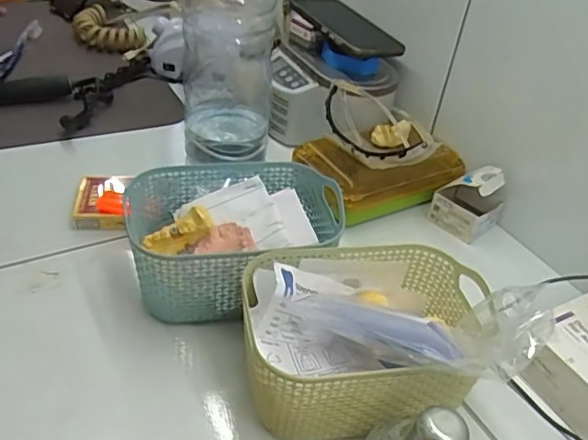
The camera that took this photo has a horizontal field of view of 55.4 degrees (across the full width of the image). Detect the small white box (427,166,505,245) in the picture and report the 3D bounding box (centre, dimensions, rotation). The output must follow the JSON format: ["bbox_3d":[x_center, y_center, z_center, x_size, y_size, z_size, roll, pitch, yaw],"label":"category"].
[{"bbox_3d":[0.181,-0.023,0.582,0.053,0.063,0.059,-27,50,-36],"label":"small white box"}]

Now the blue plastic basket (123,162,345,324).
[{"bbox_3d":[-0.047,0.017,0.481,0.176,0.077,0.129,-4,39,-15],"label":"blue plastic basket"}]

